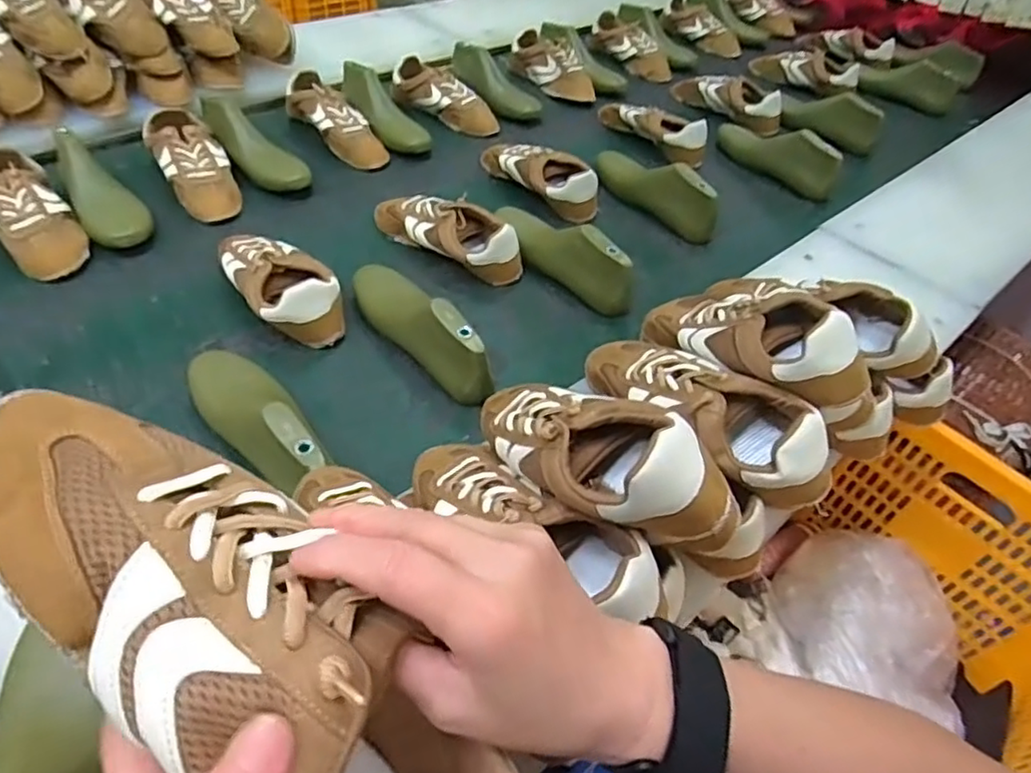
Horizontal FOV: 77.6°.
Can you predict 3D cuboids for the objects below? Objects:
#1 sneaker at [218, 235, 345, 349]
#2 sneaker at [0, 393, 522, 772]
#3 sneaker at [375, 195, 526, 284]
[{"bbox_3d":[-0.287,-0.127,0.786,0.102,0.076,0.203,-30,58,-29],"label":"sneaker"},{"bbox_3d":[-0.095,0.087,0.222,0.222,0.079,0.080,46,55,2],"label":"sneaker"},{"bbox_3d":[-0.093,-0.220,0.895,0.234,0.072,0.091,32,52,20],"label":"sneaker"}]

